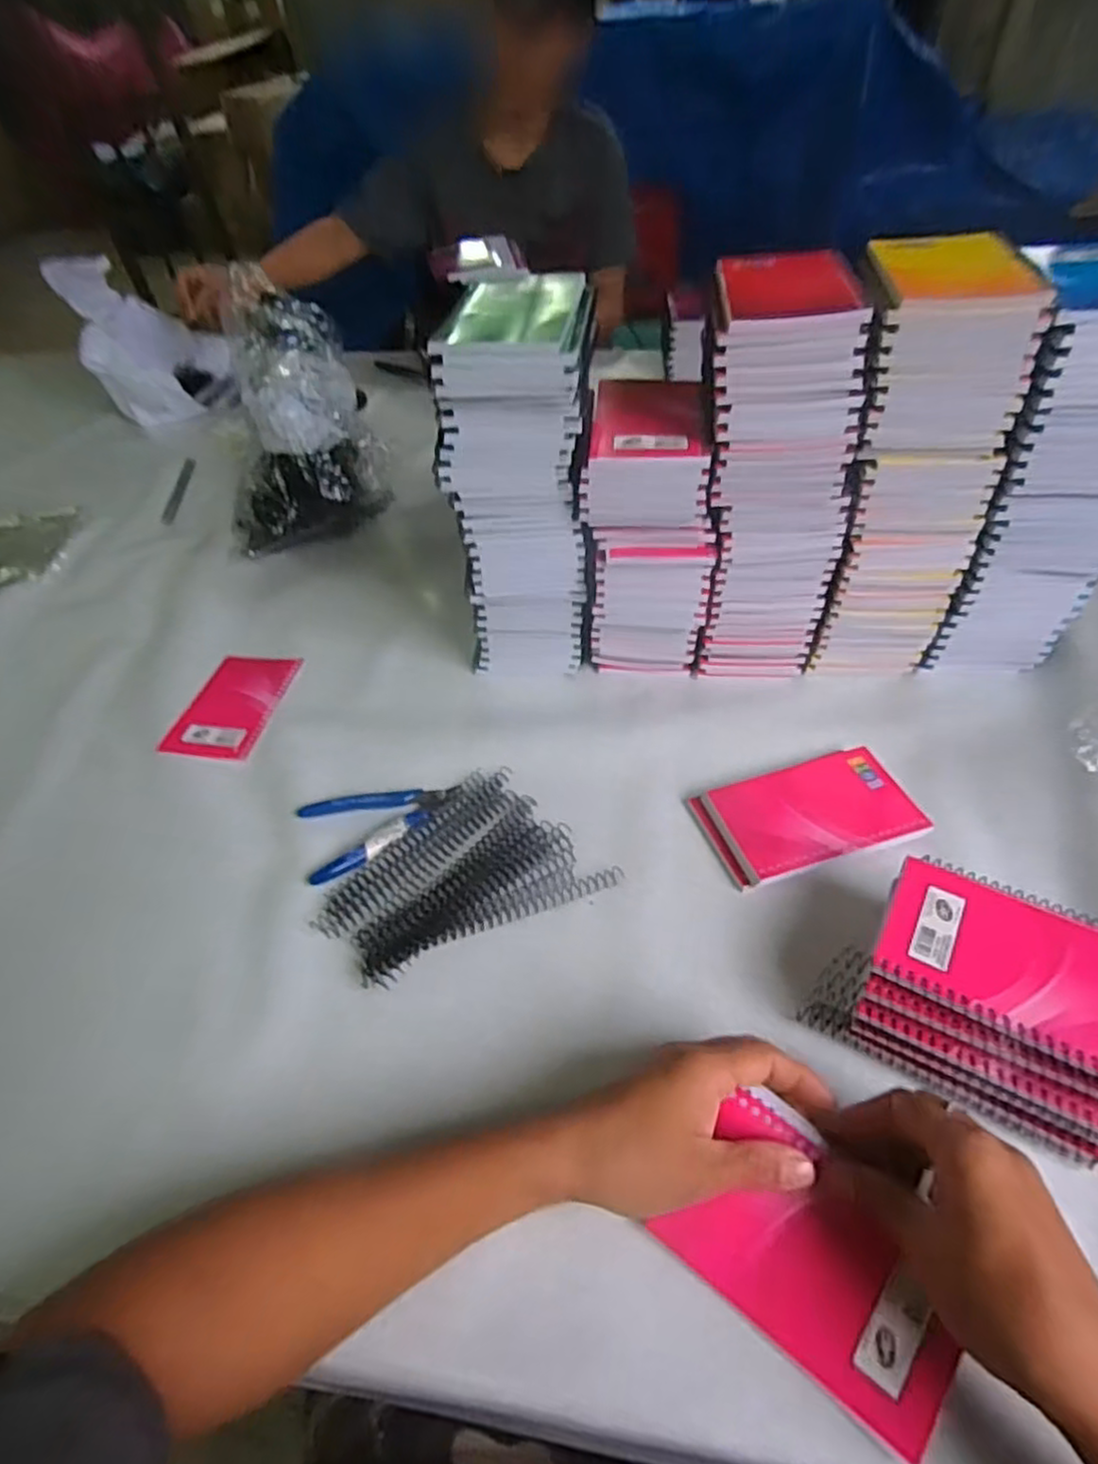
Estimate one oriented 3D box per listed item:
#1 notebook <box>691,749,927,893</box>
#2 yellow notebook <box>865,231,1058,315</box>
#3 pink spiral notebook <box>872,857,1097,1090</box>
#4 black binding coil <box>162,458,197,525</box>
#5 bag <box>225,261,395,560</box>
[{"bbox_3d":[0.184,0.057,0.501,0.142,0.013,0.086,-15,46,-8],"label":"notebook"},{"bbox_3d":[0.249,-0.289,0.442,0.091,0.011,0.122,8,48,11],"label":"yellow notebook"},{"bbox_3d":[0.246,0.121,0.368,0.129,0.009,0.084,26,54,25],"label":"pink spiral notebook"},{"bbox_3d":[-0.478,-0.310,0.910,0.020,0.013,0.143,-5,47,-1],"label":"black binding coil"},{"bbox_3d":[-0.299,-0.396,0.839,0.159,0.122,0.393,-10,66,-2],"label":"bag"}]

